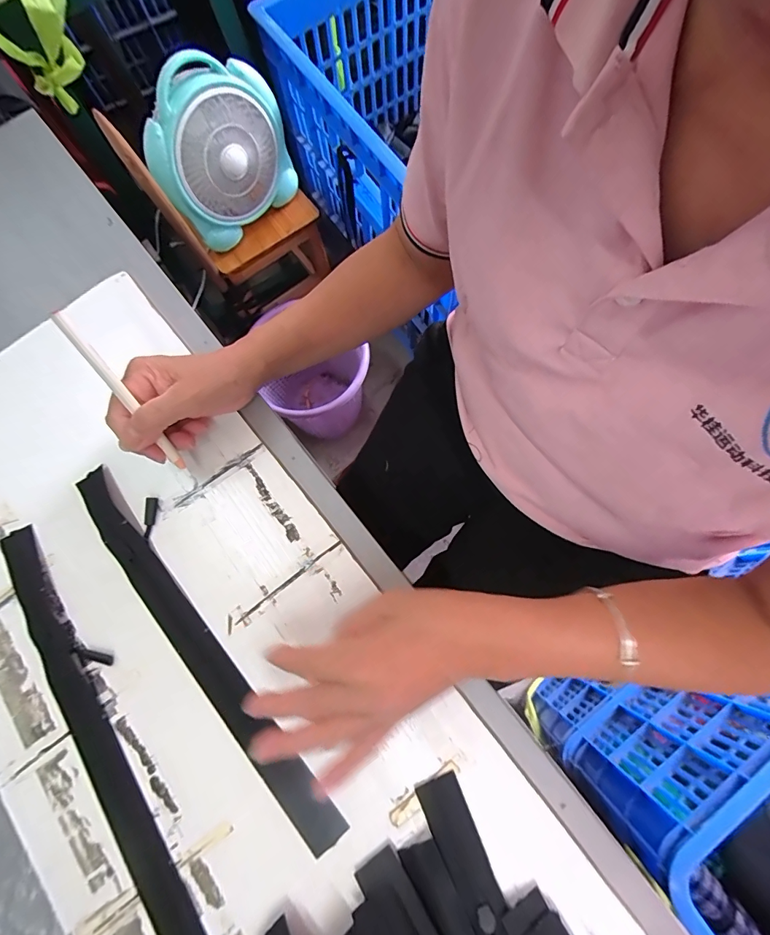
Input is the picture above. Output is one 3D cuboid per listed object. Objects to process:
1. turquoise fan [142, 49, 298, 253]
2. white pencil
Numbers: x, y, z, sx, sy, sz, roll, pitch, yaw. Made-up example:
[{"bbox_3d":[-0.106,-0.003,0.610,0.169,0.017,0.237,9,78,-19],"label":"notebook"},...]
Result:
[{"bbox_3d":[-0.277,-0.541,0.745,0.082,0.226,0.240,42,81,12],"label":"turquoise fan"},{"bbox_3d":[-0.191,-0.049,0.319,0.011,0.011,0.139,-32,119,-6],"label":"white pencil"}]

